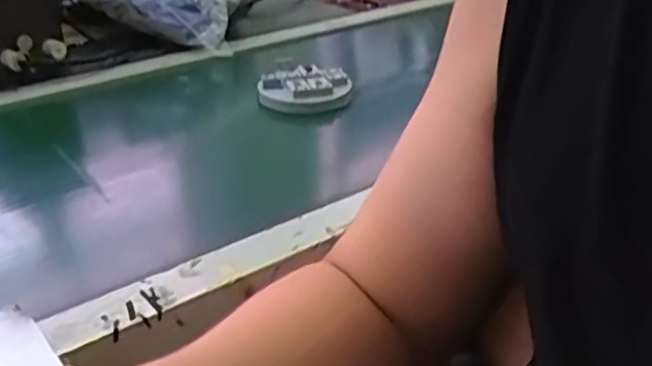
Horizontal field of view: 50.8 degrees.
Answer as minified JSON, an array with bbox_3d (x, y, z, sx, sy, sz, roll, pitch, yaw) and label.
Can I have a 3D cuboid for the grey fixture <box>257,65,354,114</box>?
[{"bbox_3d":[-0.024,-0.108,0.774,0.103,0.025,0.087,-2,27,-4],"label":"grey fixture"}]

